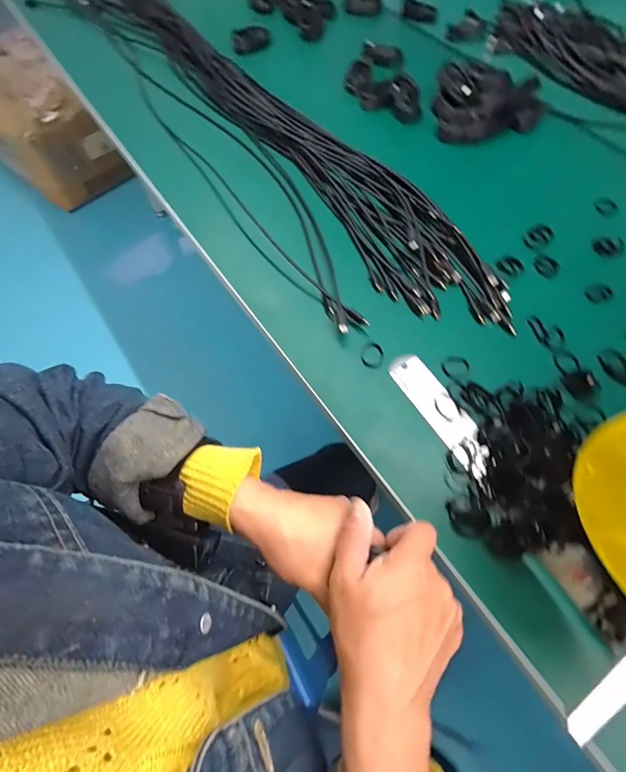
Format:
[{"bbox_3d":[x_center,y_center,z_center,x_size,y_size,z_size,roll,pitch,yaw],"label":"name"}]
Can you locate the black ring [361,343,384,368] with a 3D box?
[{"bbox_3d":[0.063,-0.032,0.396,0.023,0.005,0.027,-7,64,-4],"label":"black ring"}]

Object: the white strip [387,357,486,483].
[{"bbox_3d":[0.127,0.024,0.372,0.036,0.010,0.134,-31,67,-7],"label":"white strip"}]

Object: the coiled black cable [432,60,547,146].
[{"bbox_3d":[0.270,-0.433,0.573,0.166,0.038,0.173,9,64,4],"label":"coiled black cable"}]

